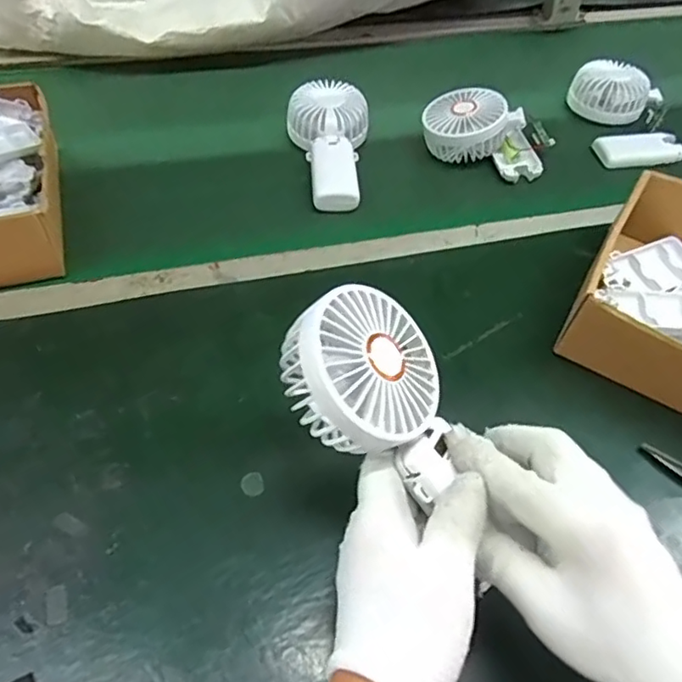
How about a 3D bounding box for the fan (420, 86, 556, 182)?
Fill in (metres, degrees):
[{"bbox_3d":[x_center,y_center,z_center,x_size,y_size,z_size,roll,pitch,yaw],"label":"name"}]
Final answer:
[{"bbox_3d":[0.155,-0.224,0.626,0.135,0.058,0.069,15,52,5],"label":"fan"}]

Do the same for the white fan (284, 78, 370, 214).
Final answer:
[{"bbox_3d":[-0.012,-0.206,0.605,0.087,0.048,0.162,1,52,-5],"label":"white fan"}]

